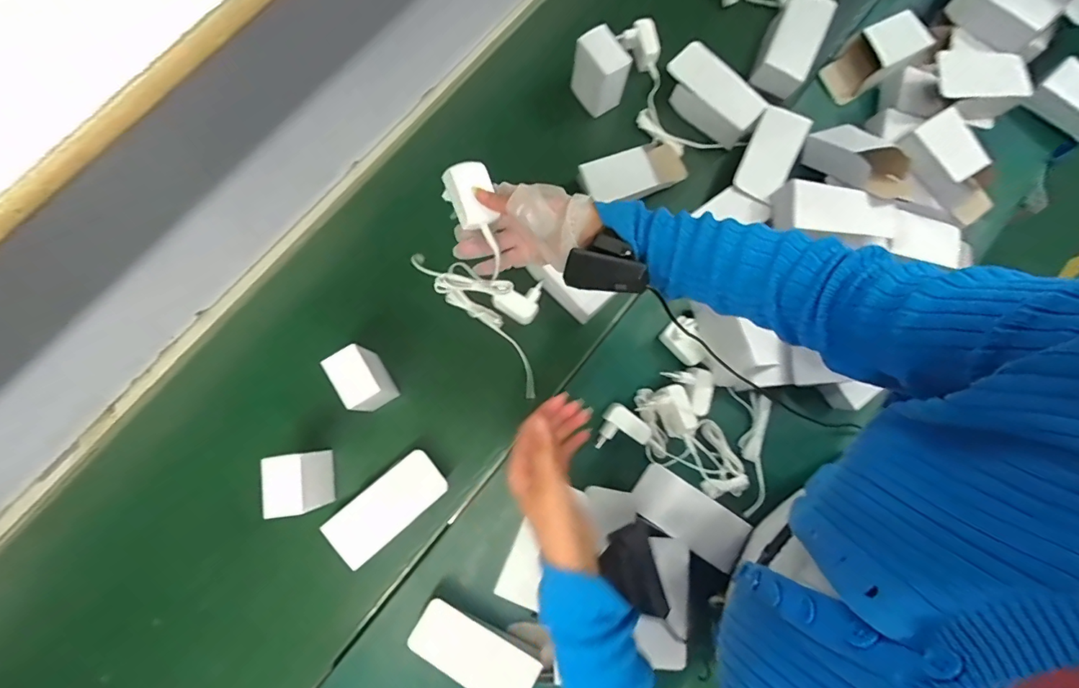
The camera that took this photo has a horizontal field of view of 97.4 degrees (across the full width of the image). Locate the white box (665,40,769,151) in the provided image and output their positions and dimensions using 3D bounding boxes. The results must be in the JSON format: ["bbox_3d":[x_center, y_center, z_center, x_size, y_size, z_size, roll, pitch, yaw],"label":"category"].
[{"bbox_3d":[0.249,-0.366,0.686,0.081,0.040,0.158,-43,82,-7],"label":"white box"}]

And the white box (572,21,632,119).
[{"bbox_3d":[0.086,-0.374,0.654,0.048,0.081,0.076,-34,81,-6],"label":"white box"}]

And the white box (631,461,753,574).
[{"bbox_3d":[0.180,0.205,0.566,0.144,0.019,0.063,33,81,6],"label":"white box"}]

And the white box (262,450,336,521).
[{"bbox_3d":[-0.276,0.158,0.552,0.043,0.086,0.069,-8,79,-1],"label":"white box"}]

